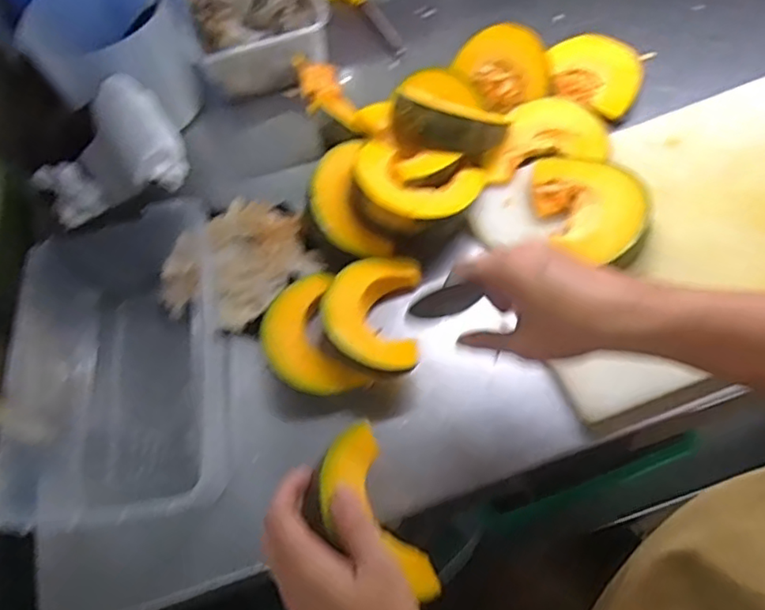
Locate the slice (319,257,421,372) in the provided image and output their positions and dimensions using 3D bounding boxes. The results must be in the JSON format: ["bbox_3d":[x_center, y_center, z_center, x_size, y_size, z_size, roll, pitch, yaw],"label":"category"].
[{"bbox_3d":[-0.008,0.007,0.518,0.077,0.035,0.109,1,57,4],"label":"slice"}]

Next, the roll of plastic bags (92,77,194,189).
[{"bbox_3d":[-0.234,-0.168,0.585,0.060,0.046,0.134,-29,59,-8],"label":"roll of plastic bags"}]

